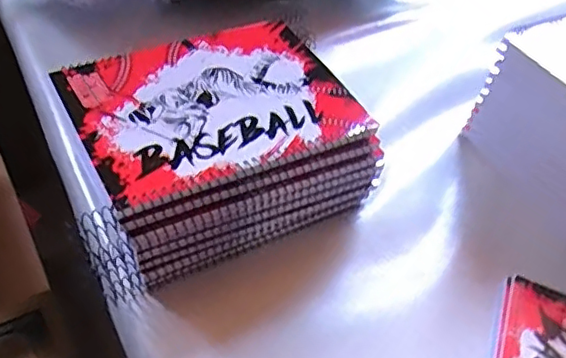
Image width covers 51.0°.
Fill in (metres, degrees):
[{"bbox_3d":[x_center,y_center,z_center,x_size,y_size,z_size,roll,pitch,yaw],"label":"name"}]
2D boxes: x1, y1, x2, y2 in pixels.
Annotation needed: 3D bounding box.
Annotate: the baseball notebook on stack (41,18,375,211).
[{"bbox_3d":[-0.049,-0.057,0.436,0.195,0.014,0.141,-20,52,-22],"label":"baseball notebook on stack"}]

